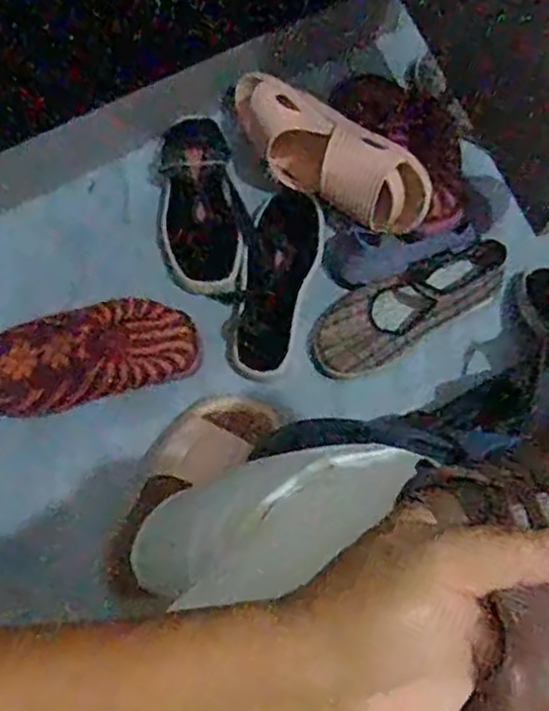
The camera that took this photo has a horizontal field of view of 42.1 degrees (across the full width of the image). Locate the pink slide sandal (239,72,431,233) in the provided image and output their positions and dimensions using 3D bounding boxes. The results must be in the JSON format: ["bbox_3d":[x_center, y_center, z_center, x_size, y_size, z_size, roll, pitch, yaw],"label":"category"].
[{"bbox_3d":[0.052,-0.231,0.806,0.280,0.092,0.083,40,74,11],"label":"pink slide sandal"}]

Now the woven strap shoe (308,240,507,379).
[{"bbox_3d":[0.146,-0.058,0.790,0.230,0.043,0.087,-29,74,-12],"label":"woven strap shoe"}]

